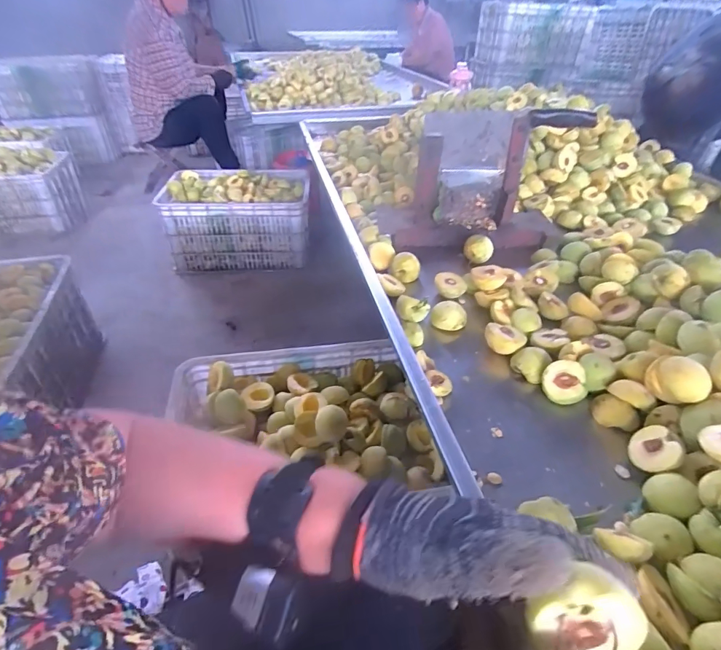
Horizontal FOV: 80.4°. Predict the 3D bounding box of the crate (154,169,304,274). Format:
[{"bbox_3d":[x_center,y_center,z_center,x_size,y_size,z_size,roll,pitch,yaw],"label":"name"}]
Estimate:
[{"bbox_3d":[-0.452,-0.406,1.623,0.512,0.274,0.318,-6,40,-9],"label":"crate"}]

